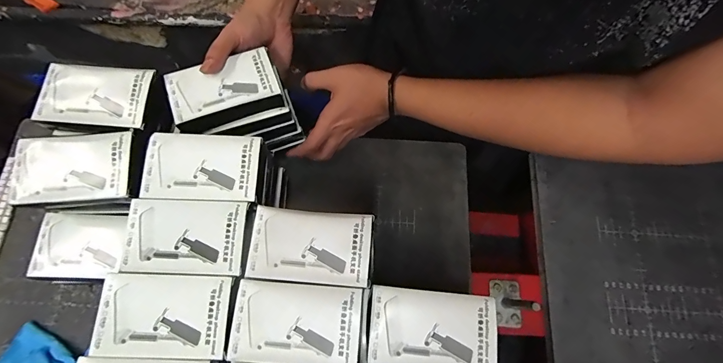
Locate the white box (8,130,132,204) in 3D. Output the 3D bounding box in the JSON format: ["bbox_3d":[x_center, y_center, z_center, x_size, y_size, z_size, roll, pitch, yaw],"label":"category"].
[{"bbox_3d":[-0.286,-0.013,0.341,0.110,0.017,0.065,-4,73,-4],"label":"white box"}]

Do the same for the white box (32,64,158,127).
[{"bbox_3d":[-0.277,-0.090,0.358,0.112,0.012,0.063,5,73,-1],"label":"white box"}]

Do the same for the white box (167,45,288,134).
[{"bbox_3d":[-0.148,-0.098,0.381,0.111,0.026,0.071,-20,73,-8],"label":"white box"}]

